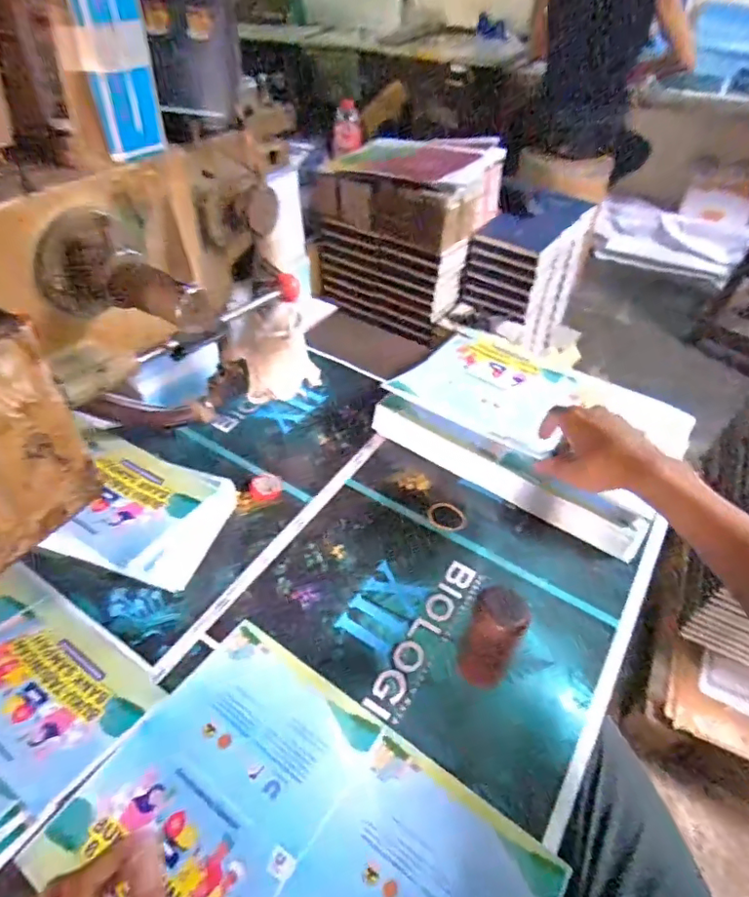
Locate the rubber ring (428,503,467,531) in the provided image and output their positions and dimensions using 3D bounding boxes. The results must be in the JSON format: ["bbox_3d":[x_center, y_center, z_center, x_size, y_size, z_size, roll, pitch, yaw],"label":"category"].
[{"bbox_3d":[0.077,0.071,0.581,0.039,0.004,0.036,0,44,0],"label":"rubber ring"}]

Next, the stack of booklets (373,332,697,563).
[{"bbox_3d":[0.193,-0.039,0.657,0.313,0.064,0.235,27,50,24],"label":"stack of booklets"}]

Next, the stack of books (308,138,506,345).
[{"bbox_3d":[0.083,-0.666,1.700,0.498,0.462,0.327,25,49,23],"label":"stack of books"}]

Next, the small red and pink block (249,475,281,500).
[{"bbox_3d":[-0.117,0.043,0.595,0.033,0.012,0.028,-14,46,-15],"label":"small red and pink block"}]

